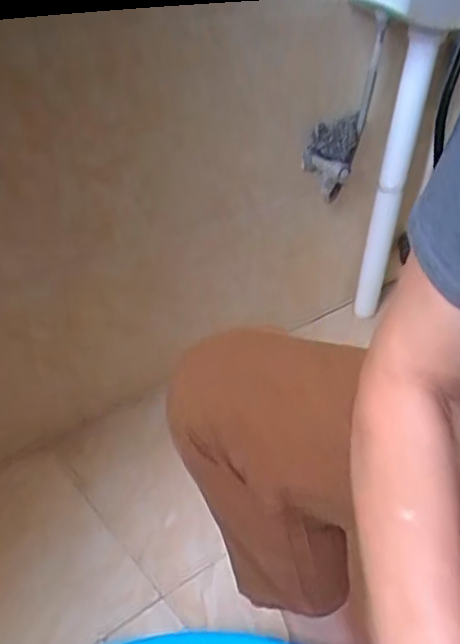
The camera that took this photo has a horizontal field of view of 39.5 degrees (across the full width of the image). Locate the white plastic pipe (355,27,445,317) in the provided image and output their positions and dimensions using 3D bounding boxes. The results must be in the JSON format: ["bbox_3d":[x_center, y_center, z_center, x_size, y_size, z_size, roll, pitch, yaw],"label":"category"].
[{"bbox_3d":[0.311,-0.255,1.240,0.052,0.563,0.046,8,36,5],"label":"white plastic pipe"}]

